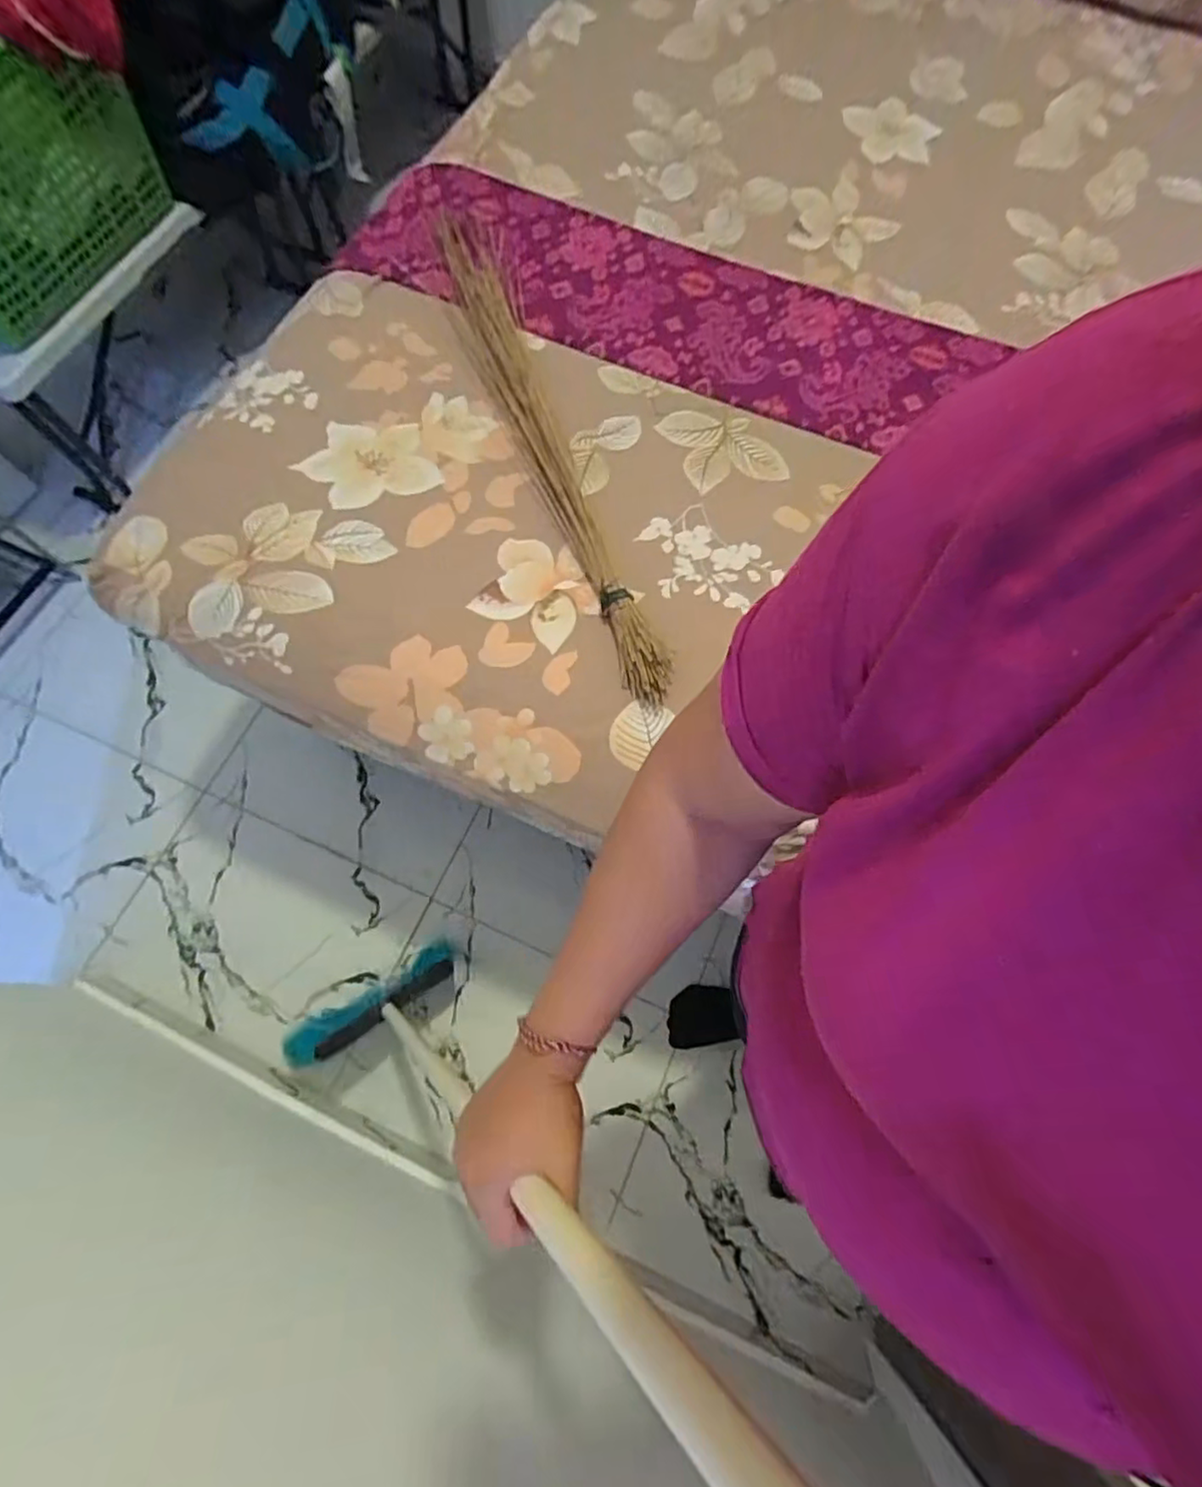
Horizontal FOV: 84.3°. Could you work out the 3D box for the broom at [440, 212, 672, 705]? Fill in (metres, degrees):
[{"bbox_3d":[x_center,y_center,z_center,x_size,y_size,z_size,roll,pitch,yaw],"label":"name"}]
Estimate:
[{"bbox_3d":[-0.086,-0.398,0.806,0.093,0.052,0.686,-16,71,-6],"label":"broom"}]

